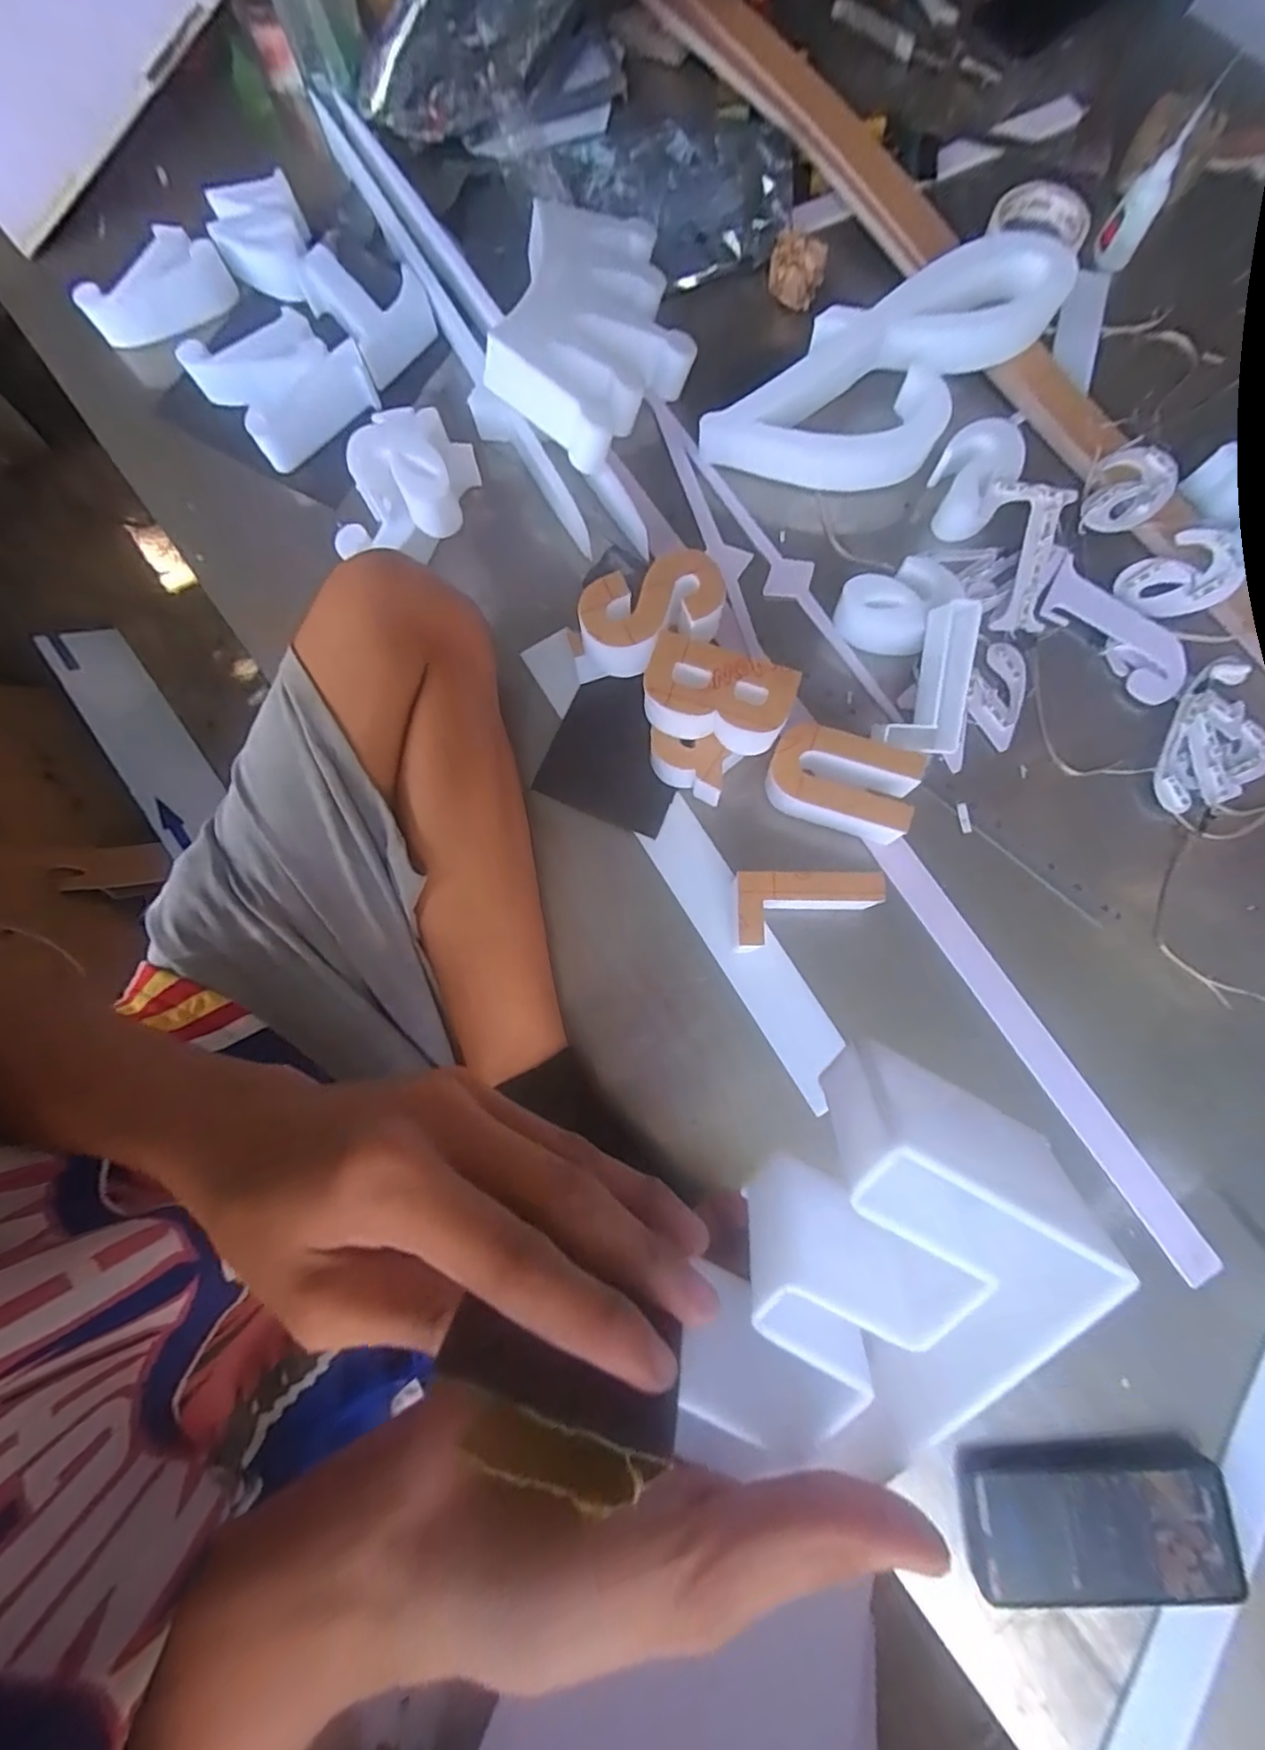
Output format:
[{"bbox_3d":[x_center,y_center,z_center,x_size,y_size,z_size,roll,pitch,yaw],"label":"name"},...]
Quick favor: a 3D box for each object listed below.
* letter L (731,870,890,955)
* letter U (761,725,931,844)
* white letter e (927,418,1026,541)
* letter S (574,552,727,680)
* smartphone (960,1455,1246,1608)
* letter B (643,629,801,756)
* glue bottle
[{"bbox_3d":[0.130,0.026,0.478,0.109,0.047,0.055,-3,78,0],"label":"letter L"},{"bbox_3d":[0.162,-0.072,0.499,0.109,0.050,0.065,19,79,4],"label":"letter U"},{"bbox_3d":[0.297,-0.347,0.548,0.064,0.040,0.093,29,81,6],"label":"white letter e"},{"bbox_3d":[0.017,-0.196,0.480,0.111,0.034,0.065,-21,79,-4],"label":"letter S"},{"bbox_3d":[0.306,0.429,0.409,0.170,0.016,0.080,-5,78,-1],"label":"smartphone"},{"bbox_3d":[0.063,-0.133,0.473,0.107,0.043,0.061,22,79,5],"label":"letter B"},{"bbox_3d":[0.475,-0.630,0.570,0.036,0.121,0.029,32,56,6],"label":"glue bottle"}]

